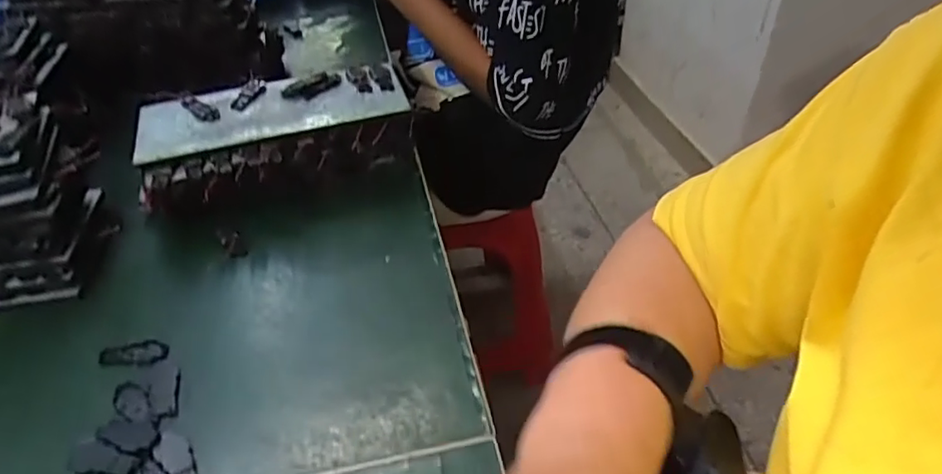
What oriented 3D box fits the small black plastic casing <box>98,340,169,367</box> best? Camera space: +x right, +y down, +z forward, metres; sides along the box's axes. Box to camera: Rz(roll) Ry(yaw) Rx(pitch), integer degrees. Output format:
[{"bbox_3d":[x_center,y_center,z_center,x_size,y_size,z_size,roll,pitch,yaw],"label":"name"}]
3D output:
[{"bbox_3d":[-0.202,0.069,0.367,0.039,0.004,0.017,-6,41,-2],"label":"small black plastic casing"}]

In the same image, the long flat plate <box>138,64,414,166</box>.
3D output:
[{"bbox_3d":[-0.151,-0.098,0.466,0.195,0.006,0.078,-14,47,-10],"label":"long flat plate"}]

